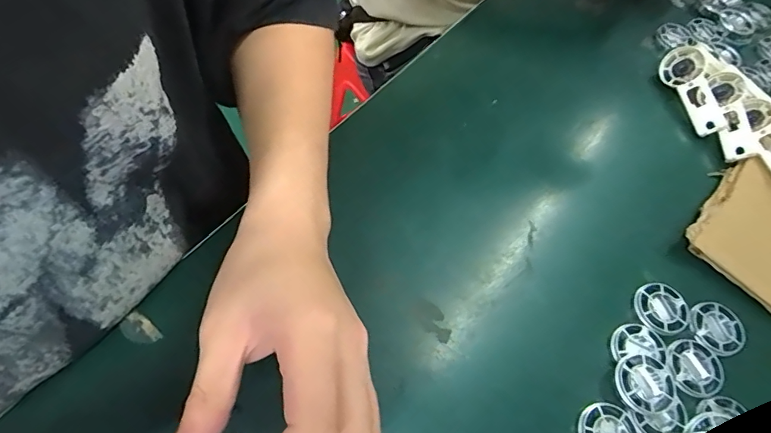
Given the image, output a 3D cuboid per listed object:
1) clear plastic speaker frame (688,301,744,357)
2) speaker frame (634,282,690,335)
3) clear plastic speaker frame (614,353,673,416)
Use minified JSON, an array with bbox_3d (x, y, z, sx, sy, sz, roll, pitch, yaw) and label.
[{"bbox_3d":[0.244,0.082,0.341,0.038,0.004,0.037,33,63,9],"label":"clear plastic speaker frame"},{"bbox_3d":[0.208,0.069,0.345,0.039,0.005,0.038,6,62,-5],"label":"speaker frame"},{"bbox_3d":[0.174,0.113,0.311,0.037,0.013,0.037,-33,72,-22],"label":"clear plastic speaker frame"}]

